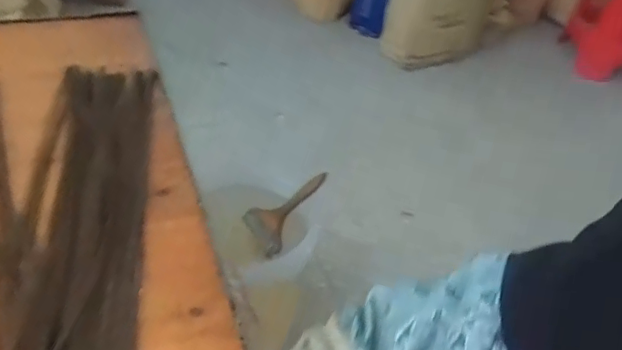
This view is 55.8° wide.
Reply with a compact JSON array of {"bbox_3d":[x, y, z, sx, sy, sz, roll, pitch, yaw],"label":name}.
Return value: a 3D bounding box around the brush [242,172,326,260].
[{"bbox_3d":[-0.043,0.066,1.151,0.196,0.036,0.109,-45,57,-10],"label":"brush"}]

